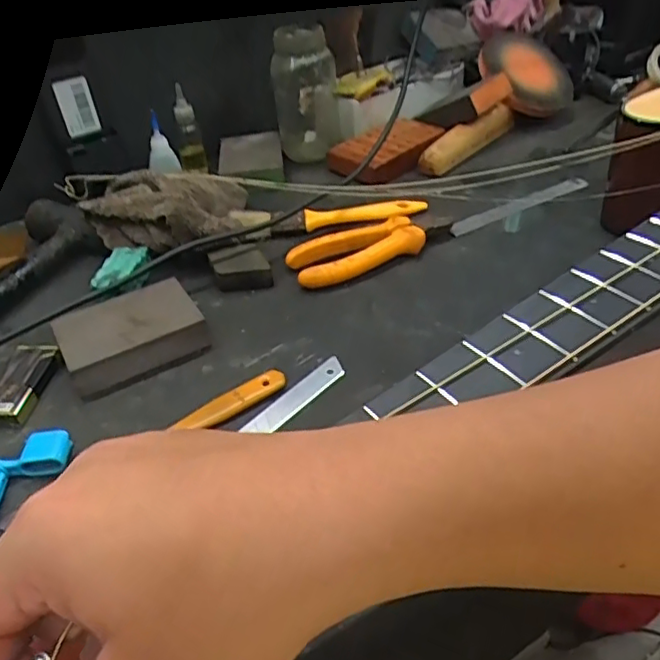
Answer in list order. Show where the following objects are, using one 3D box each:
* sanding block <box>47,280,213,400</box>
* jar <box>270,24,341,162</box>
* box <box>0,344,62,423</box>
[{"bbox_3d":[-0.151,0.000,0.457,0.097,0.025,0.075,-23,44,-22],"label":"sanding block"},{"bbox_3d":[-0.025,-0.262,0.677,0.071,0.130,0.058,-3,40,1],"label":"jar"},{"bbox_3d":[-0.216,0.037,0.428,0.037,0.013,0.066,1,40,6],"label":"box"}]

